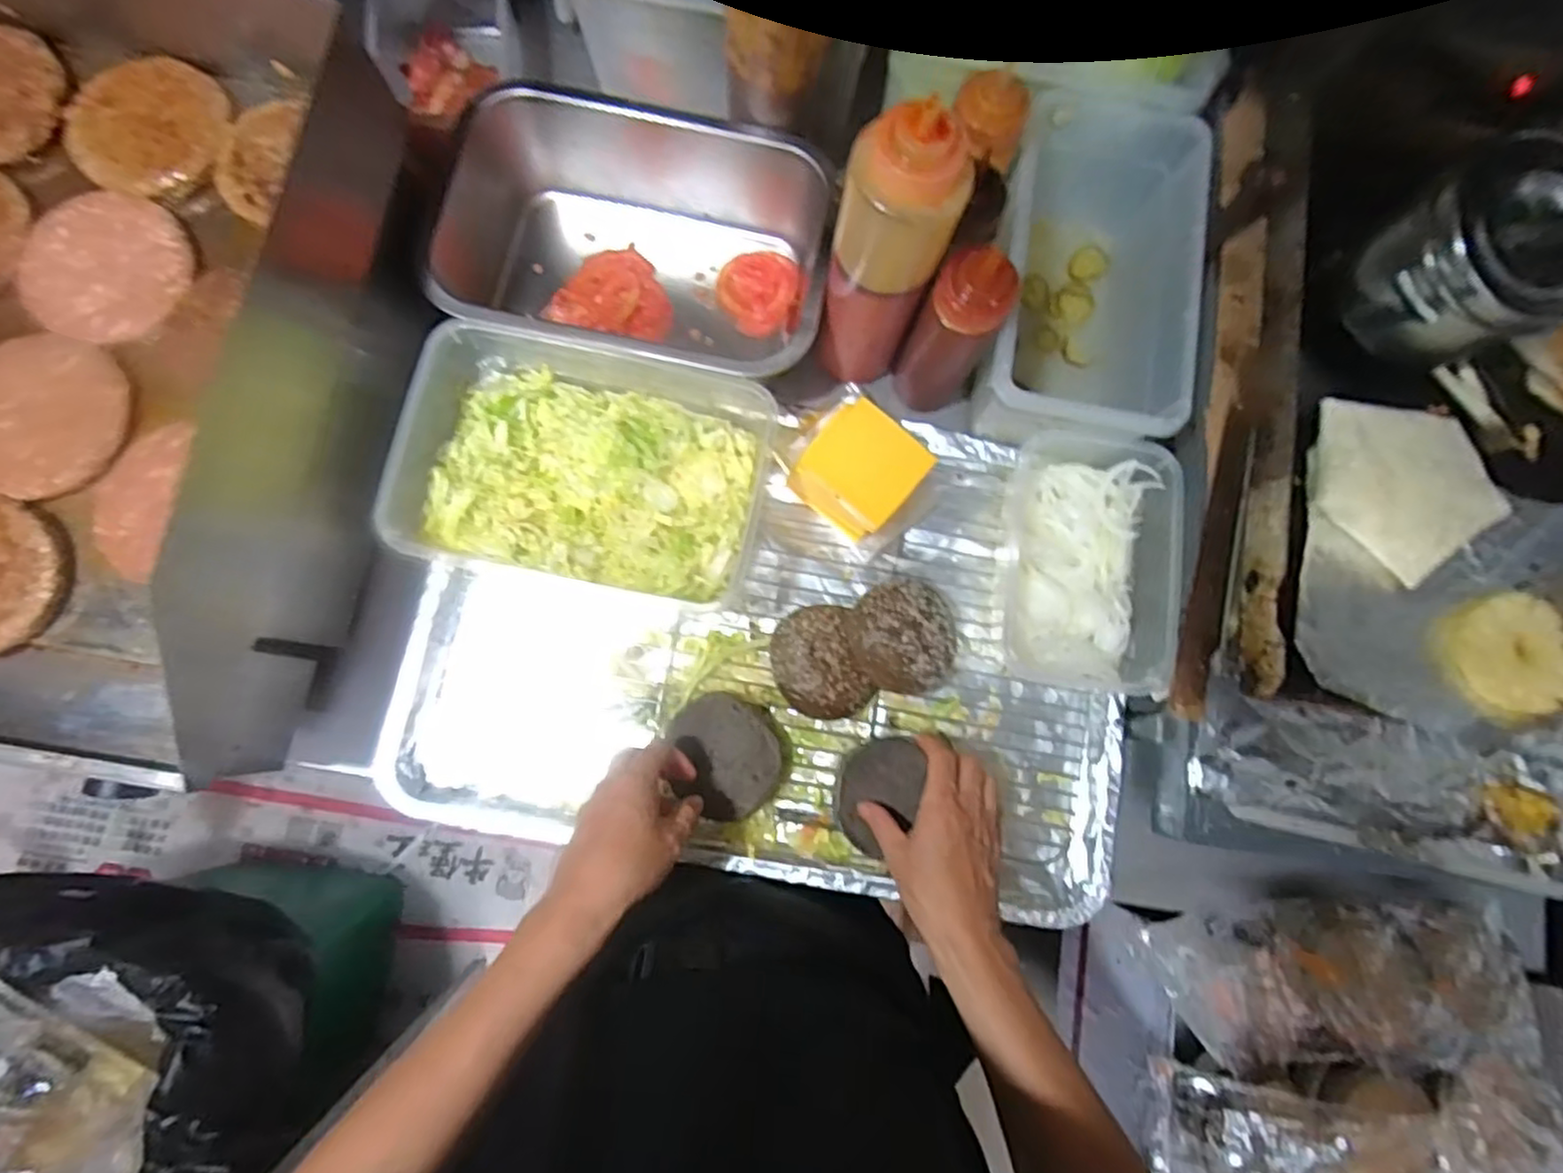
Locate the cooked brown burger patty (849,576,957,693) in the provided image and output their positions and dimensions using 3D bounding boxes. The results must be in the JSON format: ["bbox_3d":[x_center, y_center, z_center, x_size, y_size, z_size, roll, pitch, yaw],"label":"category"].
[{"bbox_3d":[0.101,0.038,0.562,0.086,0.021,0.088,-36,86,-9],"label":"cooked brown burger patty"}]

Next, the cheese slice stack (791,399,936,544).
[{"bbox_3d":[0.066,-0.097,0.588,0.087,0.047,0.087,39,81,2],"label":"cheese slice stack"}]

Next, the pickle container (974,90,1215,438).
[{"bbox_3d":[0.247,-0.253,0.605,0.152,0.137,0.269,10,81,-3],"label":"pickle container"}]

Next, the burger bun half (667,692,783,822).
[{"bbox_3d":[-0.046,0.133,0.554,0.091,0.016,0.087,1,82,-4],"label":"burger bun half"}]

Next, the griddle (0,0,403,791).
[{"bbox_3d":[-0.655,-0.197,0.468,0.717,0.200,0.511,13,81,-3],"label":"griddle"}]

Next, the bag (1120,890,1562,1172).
[{"bbox_3d":[0.447,0.350,0.551,0.324,0.079,0.193,3,81,-4],"label":"bag"}]

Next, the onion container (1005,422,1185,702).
[{"bbox_3d":[0.252,-0.018,0.595,0.144,0.083,0.203,11,81,-3],"label":"onion container"}]

